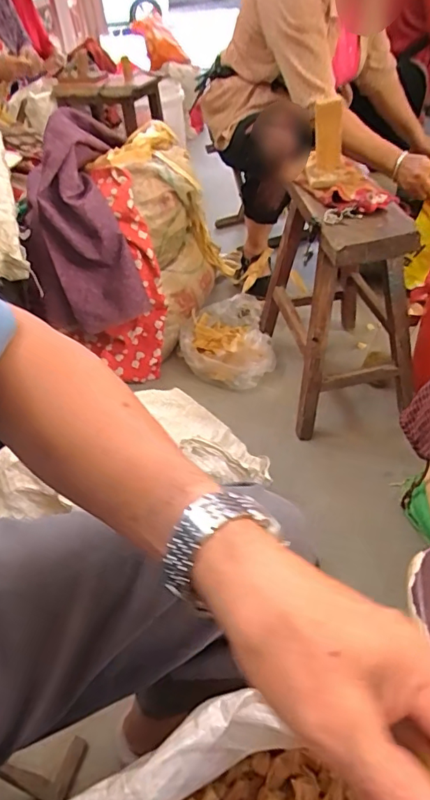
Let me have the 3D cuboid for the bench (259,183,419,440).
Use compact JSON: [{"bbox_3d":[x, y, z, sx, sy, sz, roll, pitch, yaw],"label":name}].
[{"bbox_3d":[0.248,-0.224,1.059,0.246,0.405,0.385,-10,42,-3],"label":"bench"}]

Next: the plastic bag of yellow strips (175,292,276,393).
[{"bbox_3d":[0.025,-0.147,1.291,0.227,0.096,0.276,-7,42,0],"label":"plastic bag of yellow strips"}]

